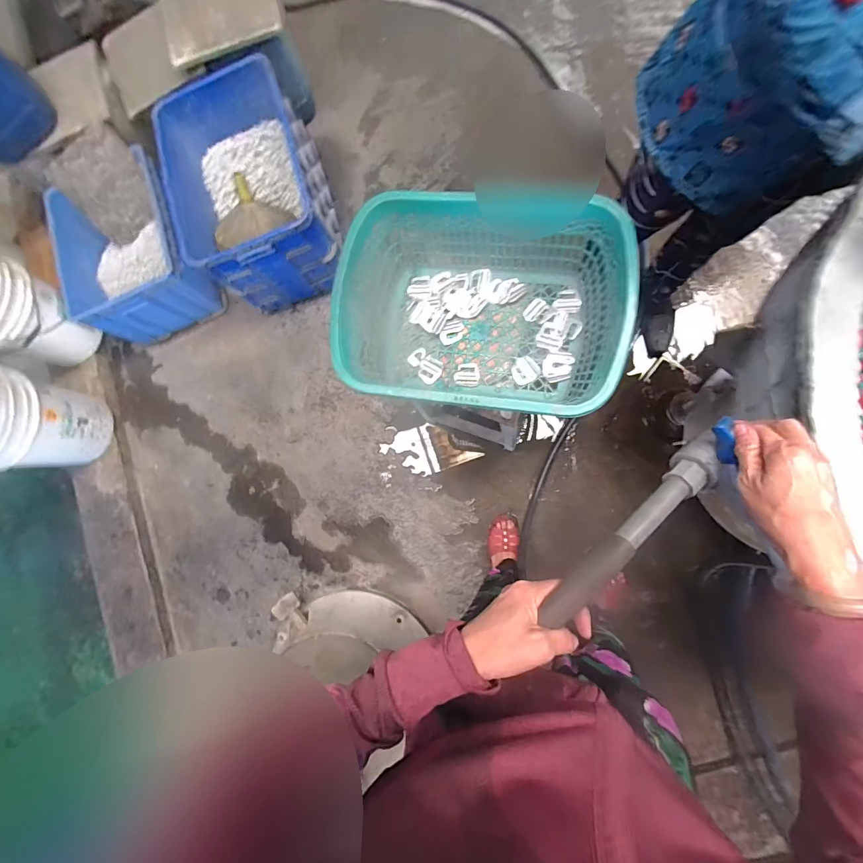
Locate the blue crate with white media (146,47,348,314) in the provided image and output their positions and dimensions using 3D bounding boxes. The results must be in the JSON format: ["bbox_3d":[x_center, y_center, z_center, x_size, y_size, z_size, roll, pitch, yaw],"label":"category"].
[{"bbox_3d":[-0.609,-0.809,1.385,0.483,0.378,0.604,-21,81,7],"label":"blue crate with white media"}]

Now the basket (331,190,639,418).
[{"bbox_3d":[0.083,-0.207,0.692,0.454,0.168,0.348,9,86,10],"label":"basket"}]

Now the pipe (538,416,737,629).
[{"bbox_3d":[0.186,0.083,0.345,0.233,0.042,0.037,-39,82,-13],"label":"pipe"}]

